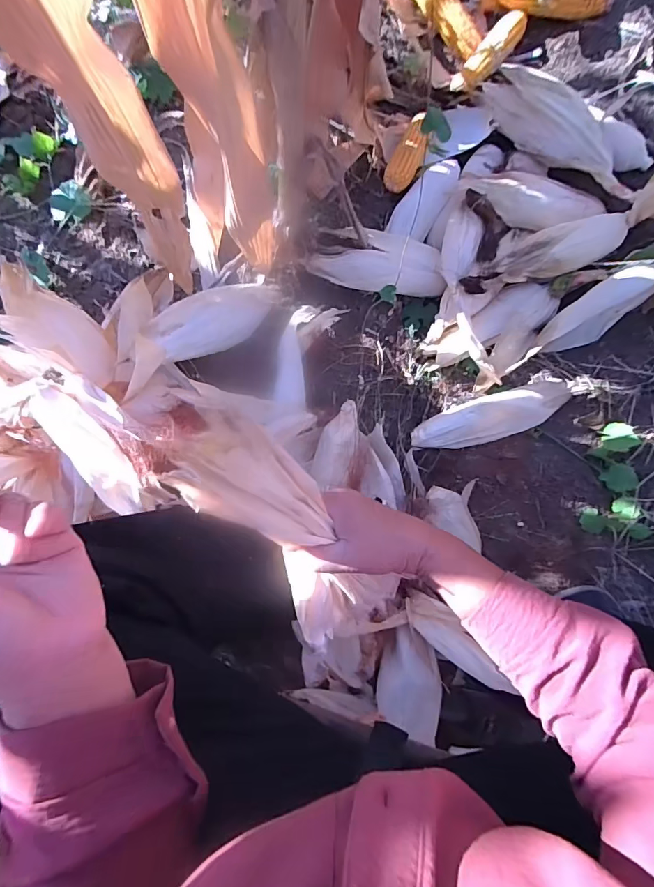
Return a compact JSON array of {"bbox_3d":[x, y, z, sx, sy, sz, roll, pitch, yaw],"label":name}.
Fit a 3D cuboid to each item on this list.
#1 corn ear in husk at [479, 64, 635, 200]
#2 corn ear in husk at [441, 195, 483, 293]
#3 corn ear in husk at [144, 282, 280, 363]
[{"bbox_3d":[0.362,-0.488,0.664,0.291,0.058,0.071,40,84,3],"label":"corn ear in husk"},{"bbox_3d":[0.213,-0.314,0.685,0.058,0.050,0.155,10,83,0],"label":"corn ear in husk"},{"bbox_3d":[-0.164,-0.183,0.647,0.208,0.063,0.072,-28,86,-20],"label":"corn ear in husk"}]

